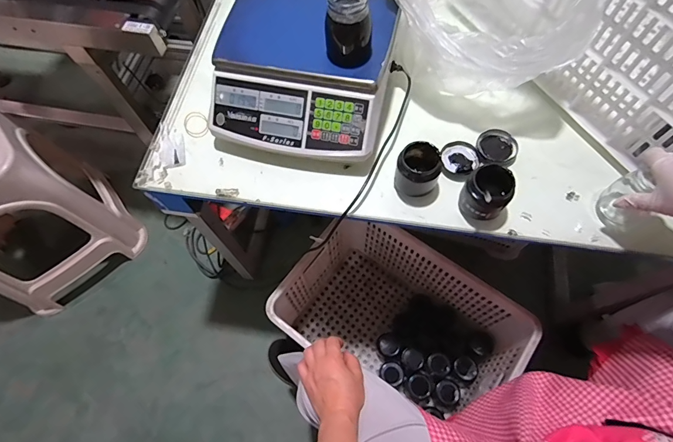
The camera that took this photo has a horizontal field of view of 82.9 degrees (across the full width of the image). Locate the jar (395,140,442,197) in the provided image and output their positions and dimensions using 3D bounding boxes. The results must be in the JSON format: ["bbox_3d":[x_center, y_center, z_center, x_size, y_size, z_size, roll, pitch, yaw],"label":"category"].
[{"bbox_3d":[0.125,-0.077,0.581,0.057,0.067,0.063,30,70,15],"label":"jar"}]

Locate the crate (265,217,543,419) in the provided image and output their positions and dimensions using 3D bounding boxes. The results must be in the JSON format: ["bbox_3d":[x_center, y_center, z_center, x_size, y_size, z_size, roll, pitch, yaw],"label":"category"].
[{"bbox_3d":[0.140,0.262,0.961,0.513,0.296,0.339,34,71,16],"label":"crate"}]

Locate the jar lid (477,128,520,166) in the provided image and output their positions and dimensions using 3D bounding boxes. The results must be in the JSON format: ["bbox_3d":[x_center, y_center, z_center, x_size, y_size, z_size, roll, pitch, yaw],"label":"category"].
[{"bbox_3d":[0.266,-0.121,0.629,0.065,0.007,0.068,-1,65,2],"label":"jar lid"}]

